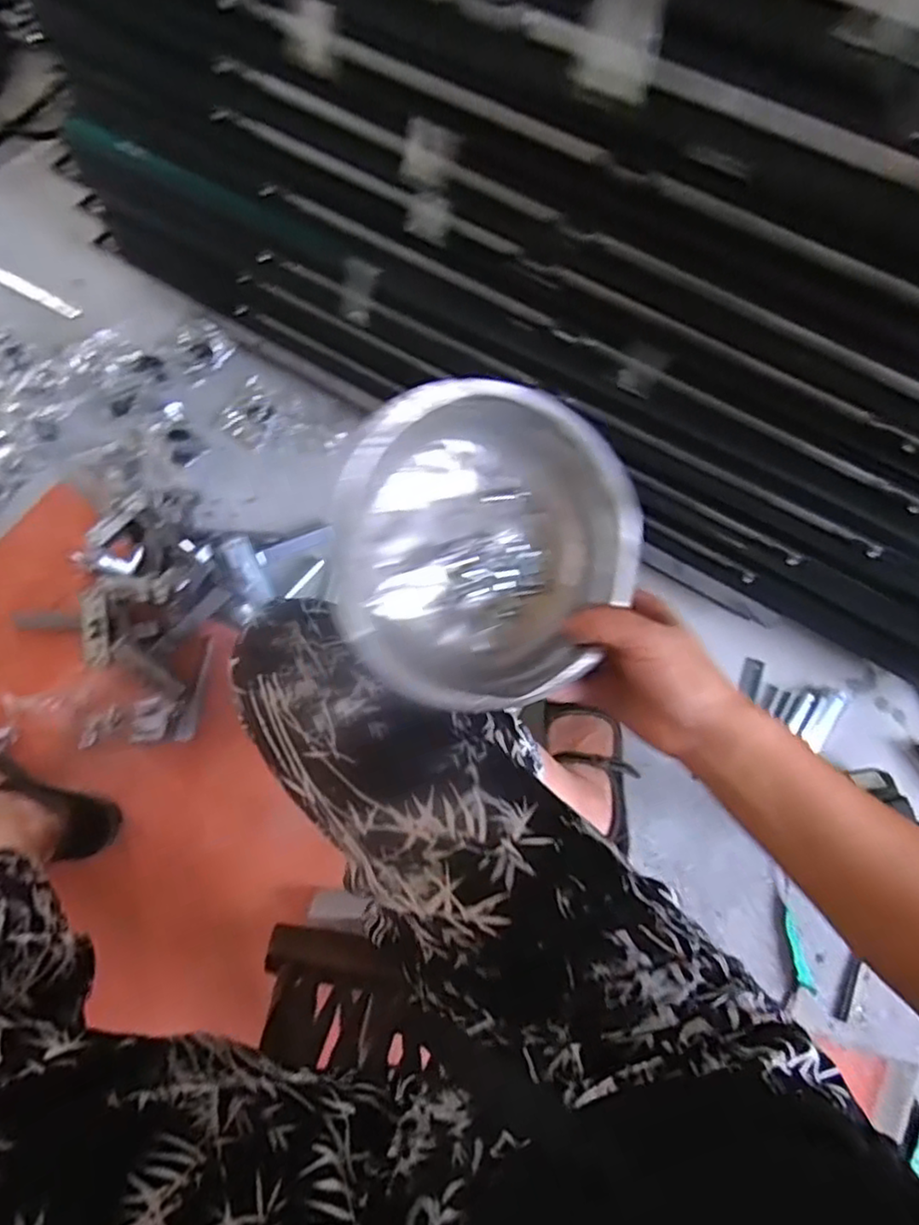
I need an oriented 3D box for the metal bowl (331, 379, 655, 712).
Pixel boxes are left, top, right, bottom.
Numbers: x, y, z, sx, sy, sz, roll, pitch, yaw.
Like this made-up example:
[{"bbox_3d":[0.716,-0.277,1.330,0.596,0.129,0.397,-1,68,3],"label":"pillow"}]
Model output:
[{"bbox_3d":[0.013,-0.039,0.412,0.187,0.060,0.190,39,83,-13],"label":"metal bowl"}]

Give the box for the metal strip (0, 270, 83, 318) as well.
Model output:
[{"bbox_3d":[-0.691,-0.517,1.081,0.203,0.006,0.025,28,61,9],"label":"metal strip"}]

